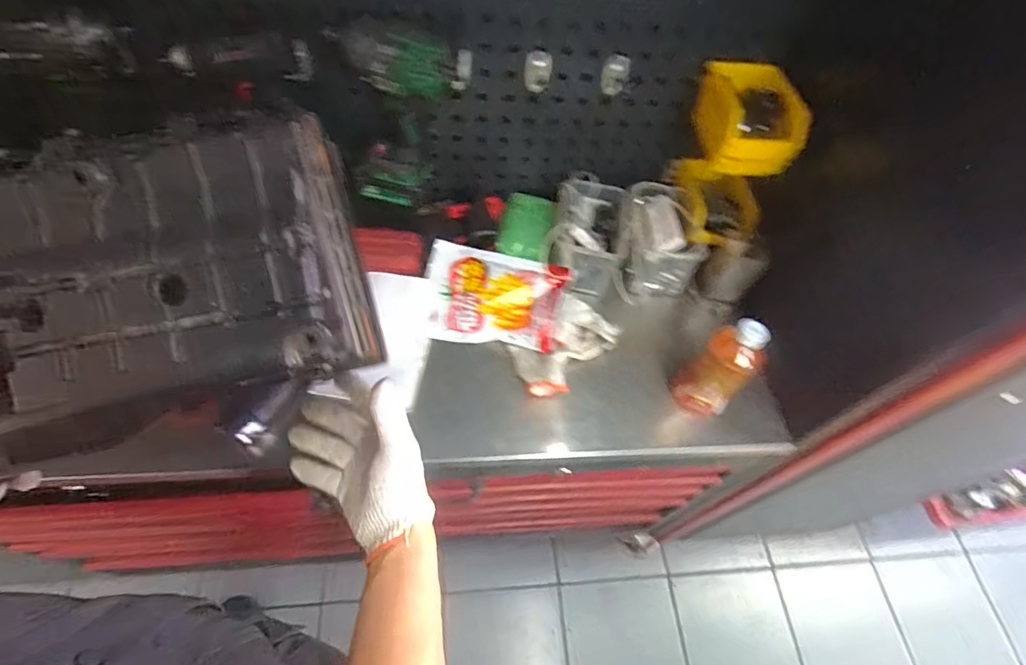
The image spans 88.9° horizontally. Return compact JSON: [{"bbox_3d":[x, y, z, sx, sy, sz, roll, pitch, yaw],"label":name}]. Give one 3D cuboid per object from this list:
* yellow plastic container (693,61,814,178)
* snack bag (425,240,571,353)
[{"bbox_3d":[0.335,-0.306,0.747,0.118,0.095,0.138,2,58,-4],"label":"yellow plastic container"},{"bbox_3d":[-0.034,-0.052,0.822,0.215,0.022,0.151,11,76,8],"label":"snack bag"}]

